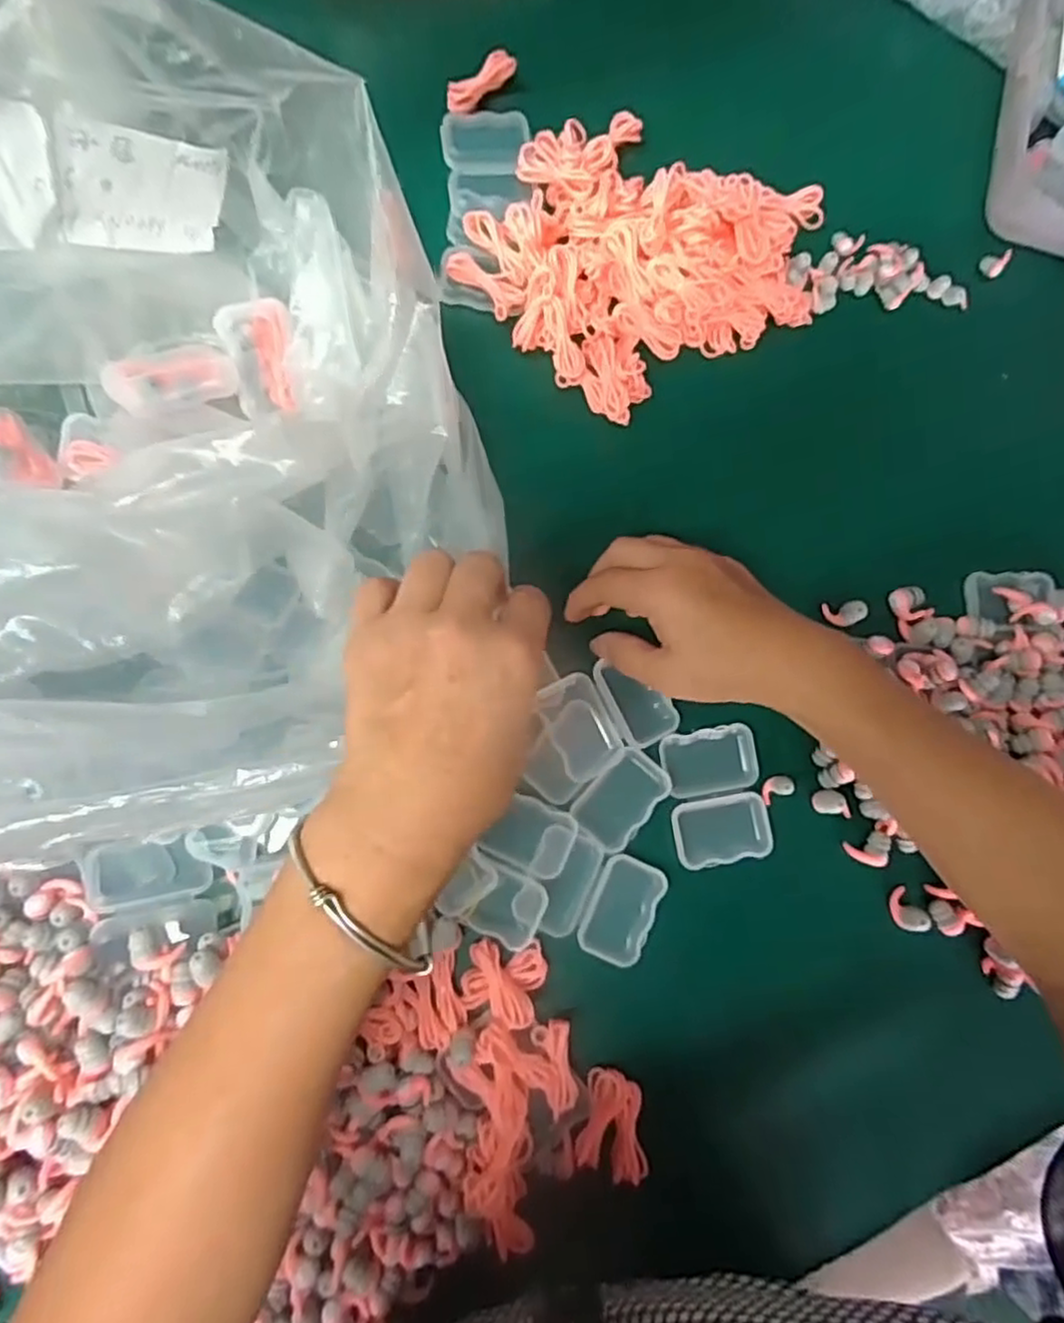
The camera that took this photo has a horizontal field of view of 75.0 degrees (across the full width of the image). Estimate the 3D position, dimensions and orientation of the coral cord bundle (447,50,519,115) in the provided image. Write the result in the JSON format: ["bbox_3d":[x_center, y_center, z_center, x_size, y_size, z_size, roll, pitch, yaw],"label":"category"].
[{"bbox_3d":[-0.033,-0.370,0.442,0.053,0.009,0.016,-44,89,-9],"label":"coral cord bundle"}]

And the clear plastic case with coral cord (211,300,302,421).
[{"bbox_3d":[-0.135,-0.151,0.351,0.034,0.055,0.011,-23,47,-21],"label":"clear plastic case with coral cord"}]

